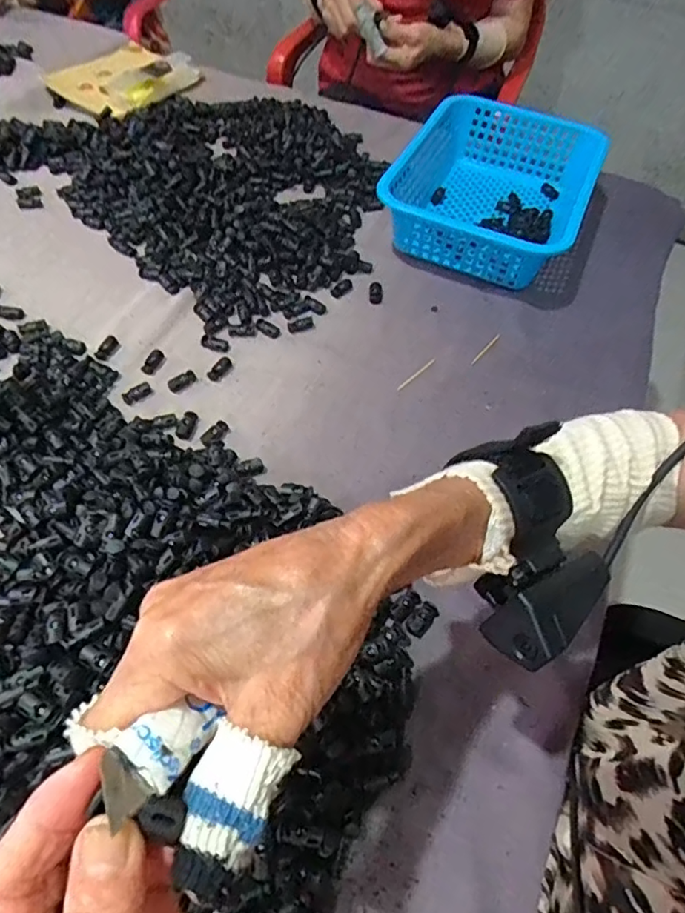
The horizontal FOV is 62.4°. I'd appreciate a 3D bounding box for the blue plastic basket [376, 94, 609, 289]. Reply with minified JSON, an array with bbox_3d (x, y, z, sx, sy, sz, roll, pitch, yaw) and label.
[{"bbox_3d":[0.183,-0.323,0.692,0.214,0.078,0.279,23,57,10],"label":"blue plastic basket"}]

